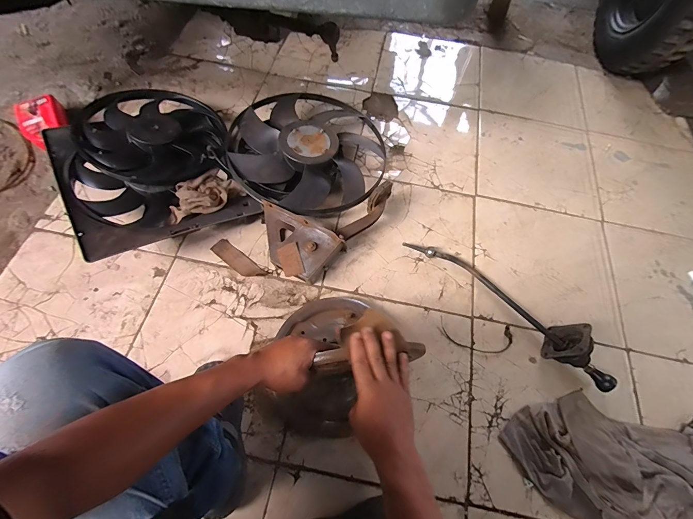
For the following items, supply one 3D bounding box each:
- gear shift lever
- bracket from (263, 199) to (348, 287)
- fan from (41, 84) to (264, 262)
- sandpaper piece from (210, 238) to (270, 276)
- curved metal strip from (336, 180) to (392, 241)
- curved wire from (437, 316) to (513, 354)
[{"bbox_3d":[0.410,0.105,0.826,0.589,0.094,0.117,36,70,14],"label":"gear shift lever"},{"bbox_3d":[-0.139,-0.032,0.854,0.231,0.080,0.150,23,67,9],"label":"bracket"},{"bbox_3d":[-0.534,-0.277,0.873,0.423,0.113,0.524,-30,69,-16],"label":"fan"},{"bbox_3d":[-0.293,0.004,0.868,0.162,0.009,0.049,36,72,12],"label":"sandpaper piece"},{"bbox_3d":[0.058,-0.128,0.871,0.054,0.063,0.201,40,84,15],"label":"curved metal strip"},{"bbox_3d":[0.335,0.197,0.830,0.189,0.007,0.081,13,66,5],"label":"curved wire"}]

